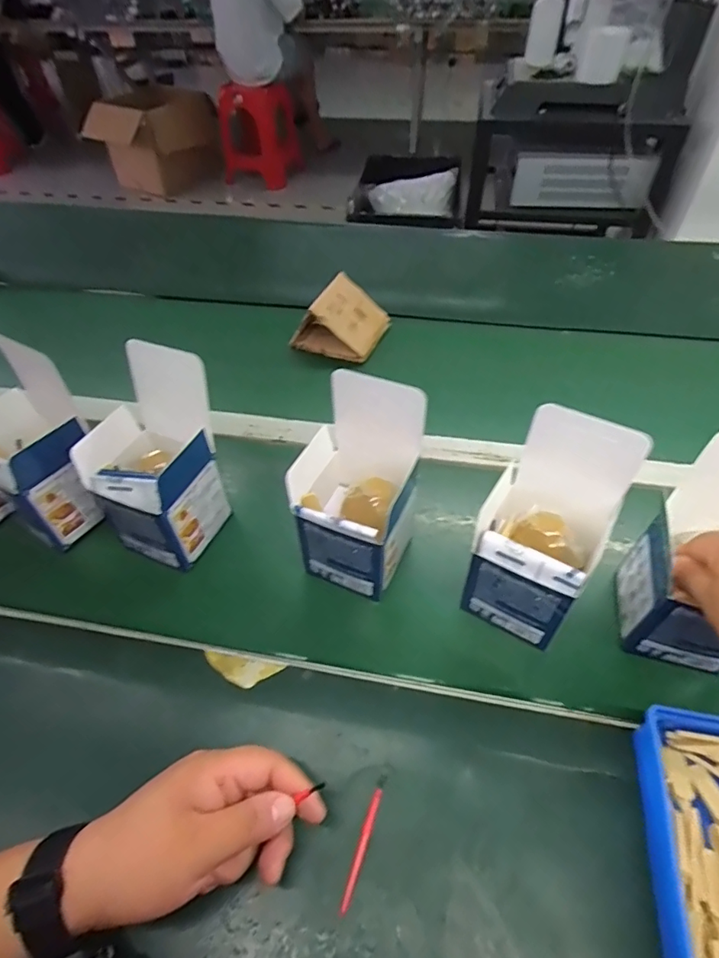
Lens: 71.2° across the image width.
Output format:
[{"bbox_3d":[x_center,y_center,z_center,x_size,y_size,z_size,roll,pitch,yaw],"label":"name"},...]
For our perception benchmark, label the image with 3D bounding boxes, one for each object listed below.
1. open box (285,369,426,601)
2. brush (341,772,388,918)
[{"bbox_3d":[-0.004,0.017,0.444,0.096,0.194,0.093,16,50,19],"label":"open box"},{"bbox_3d":[0.004,0.248,0.345,0.008,0.004,0.082,12,49,15],"label":"brush"}]

